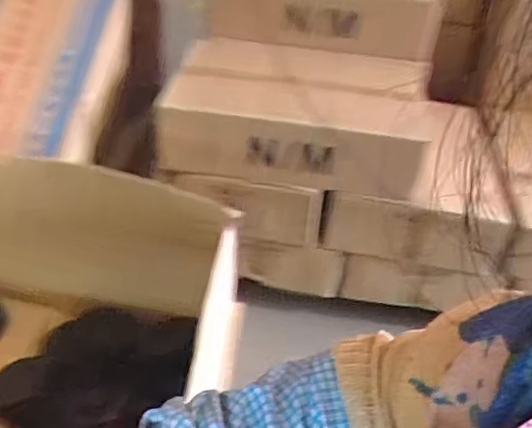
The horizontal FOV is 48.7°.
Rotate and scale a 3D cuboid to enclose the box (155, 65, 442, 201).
[{"bbox_3d":[0.083,-0.245,1.553,0.687,0.174,0.374,5,37,-3],"label":"box"}]

